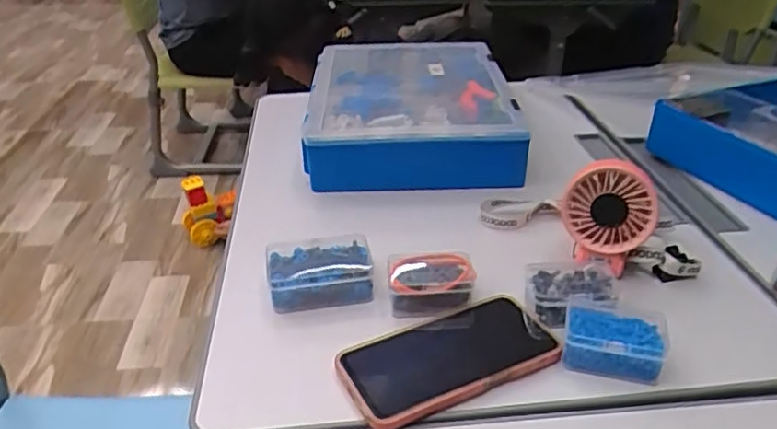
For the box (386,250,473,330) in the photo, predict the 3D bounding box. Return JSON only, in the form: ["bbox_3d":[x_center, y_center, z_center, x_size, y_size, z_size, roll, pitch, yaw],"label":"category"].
[{"bbox_3d":[0.036,0.062,0.545,0.074,0.040,0.052,2,31,7],"label":"box"}]

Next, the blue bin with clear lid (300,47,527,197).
[{"bbox_3d":[0.029,-0.148,0.855,0.270,0.077,0.355,-1,31,-3],"label":"blue bin with clear lid"}]

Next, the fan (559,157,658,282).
[{"bbox_3d":[0.198,0.007,0.562,0.077,0.107,0.033,4,31,7],"label":"fan"}]

